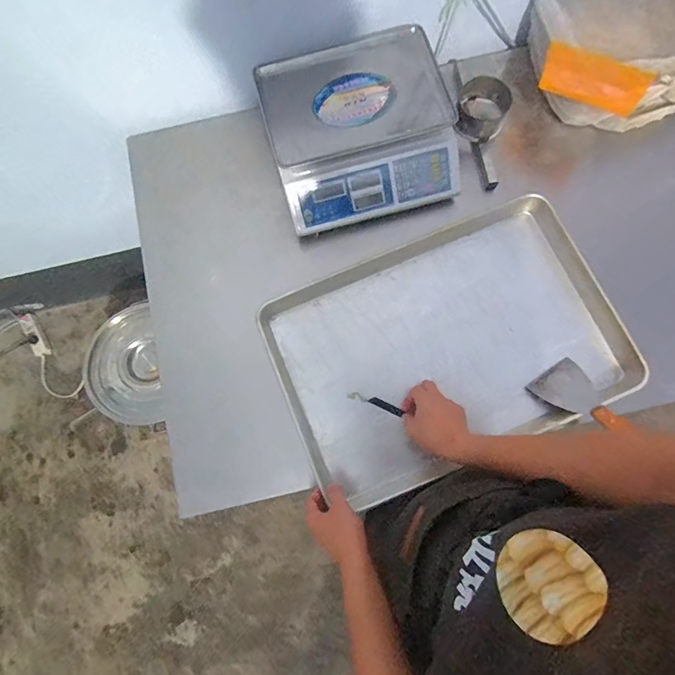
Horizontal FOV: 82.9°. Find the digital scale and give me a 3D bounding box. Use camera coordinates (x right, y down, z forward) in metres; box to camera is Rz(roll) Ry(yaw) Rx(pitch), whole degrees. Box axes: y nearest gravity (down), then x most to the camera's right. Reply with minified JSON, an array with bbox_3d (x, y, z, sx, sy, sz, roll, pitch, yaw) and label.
[{"bbox_3d":[0.044,-0.402,0.752,0.343,0.105,0.320,-15,79,0],"label":"digital scale"}]

